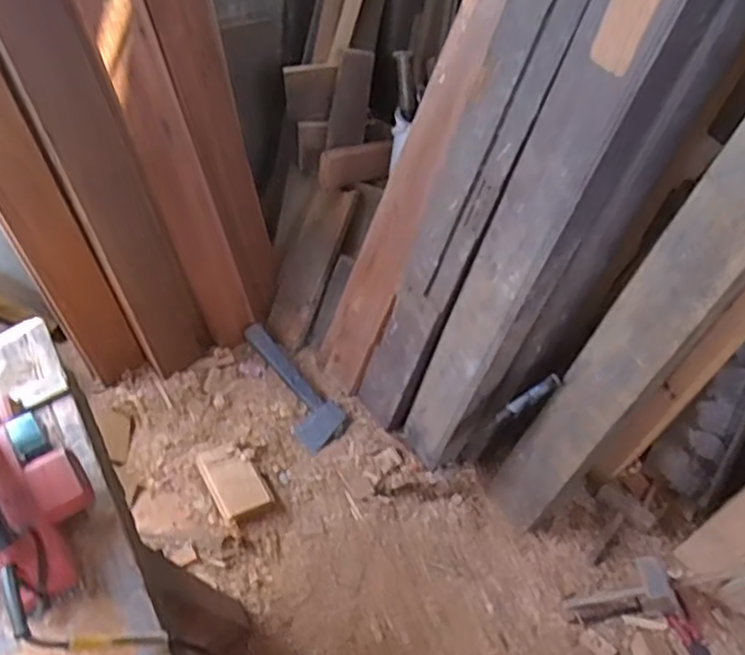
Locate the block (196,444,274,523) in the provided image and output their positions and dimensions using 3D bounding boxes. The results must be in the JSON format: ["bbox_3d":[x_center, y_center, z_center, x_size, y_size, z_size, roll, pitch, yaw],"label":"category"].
[{"bbox_3d":[-0.289,0.317,1.432,0.106,0.030,0.172,-23,60,-29],"label":"block"}]

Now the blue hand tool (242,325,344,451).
[{"bbox_3d":[-0.192,0.124,1.568,0.111,0.041,0.328,-35,62,-20],"label":"blue hand tool"}]

